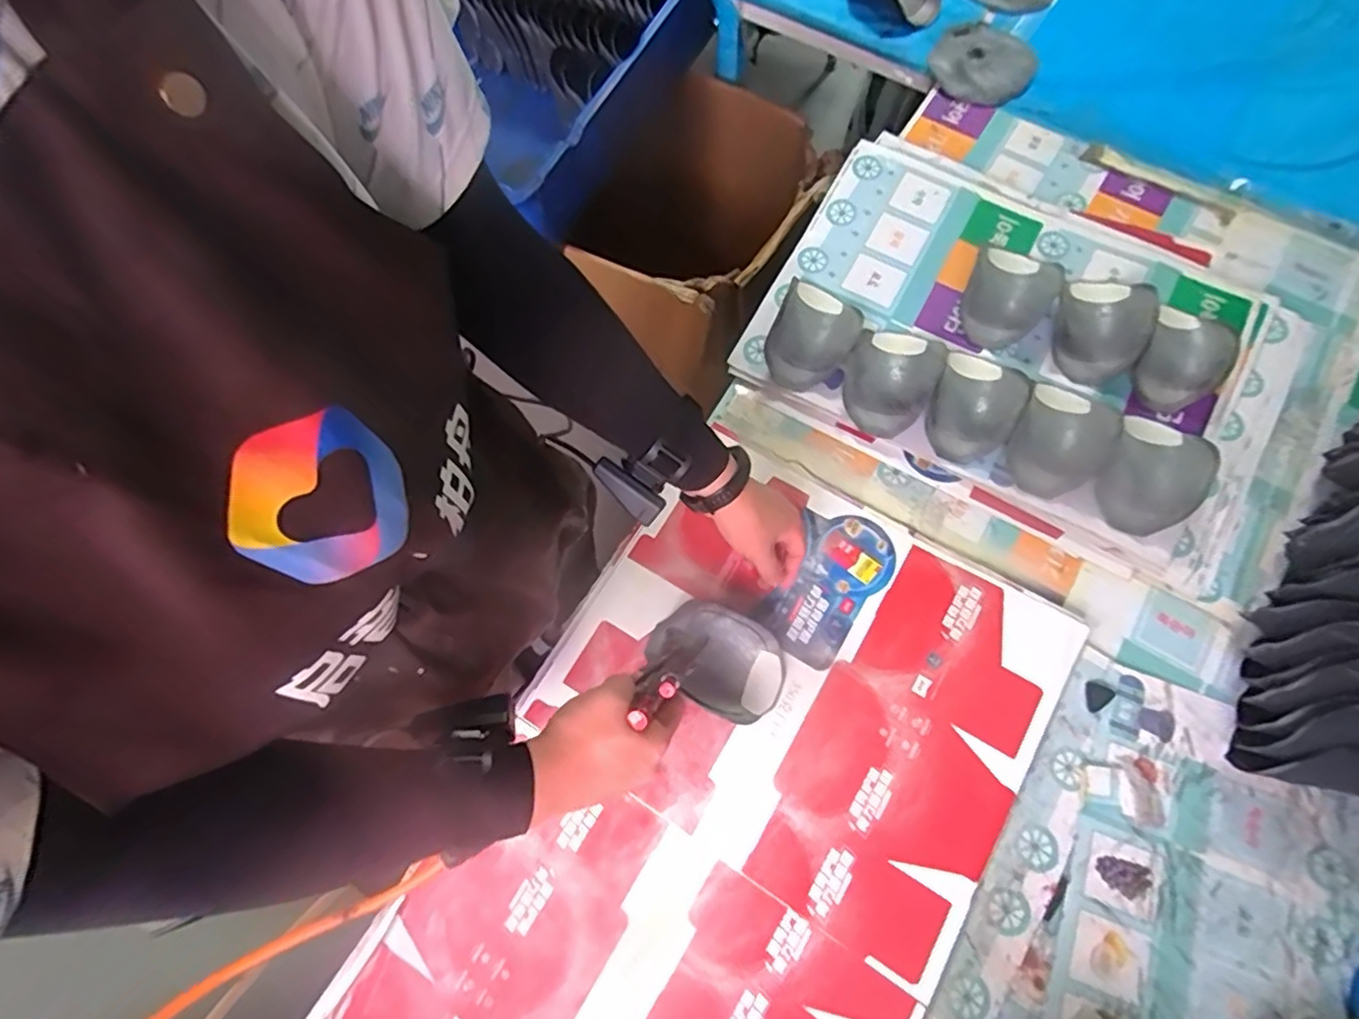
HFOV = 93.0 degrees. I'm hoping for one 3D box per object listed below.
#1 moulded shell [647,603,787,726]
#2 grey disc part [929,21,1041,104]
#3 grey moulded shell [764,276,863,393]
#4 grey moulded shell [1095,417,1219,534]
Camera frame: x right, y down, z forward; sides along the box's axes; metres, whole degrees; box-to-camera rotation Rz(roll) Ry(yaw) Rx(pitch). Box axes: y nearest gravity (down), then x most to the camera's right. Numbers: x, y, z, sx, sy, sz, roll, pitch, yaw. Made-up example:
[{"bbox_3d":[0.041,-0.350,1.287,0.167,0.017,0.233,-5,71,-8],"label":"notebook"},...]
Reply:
[{"bbox_3d":[0.040,0.152,0.660,0.141,0.054,0.097,28,75,9],"label":"moulded shell"},{"bbox_3d":[0.433,-0.642,0.916,0.137,0.019,0.145,14,73,8],"label":"grey disc part"},{"bbox_3d":[0.161,-0.210,0.779,0.099,0.039,0.140,21,74,7],"label":"grey moulded shell"},{"bbox_3d":[0.521,-0.034,0.712,0.102,0.037,0.145,28,75,9],"label":"grey moulded shell"}]

